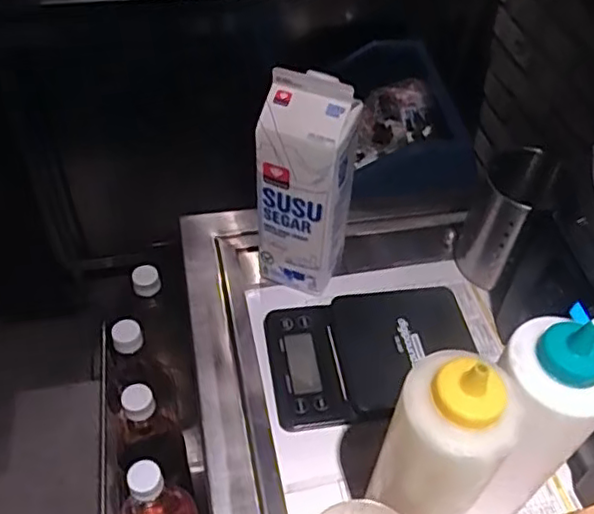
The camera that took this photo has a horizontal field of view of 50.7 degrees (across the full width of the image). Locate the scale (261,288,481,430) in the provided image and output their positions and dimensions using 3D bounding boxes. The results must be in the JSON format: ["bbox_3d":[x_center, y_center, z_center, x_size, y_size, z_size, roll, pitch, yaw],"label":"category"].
[{"bbox_3d":[0.072,0.091,0.590,0.189,0.031,0.127,-5,49,-8],"label":"scale"}]

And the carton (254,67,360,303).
[{"bbox_3d":[0.009,-0.060,0.588,0.079,0.225,0.066,19,50,13],"label":"carton"}]

